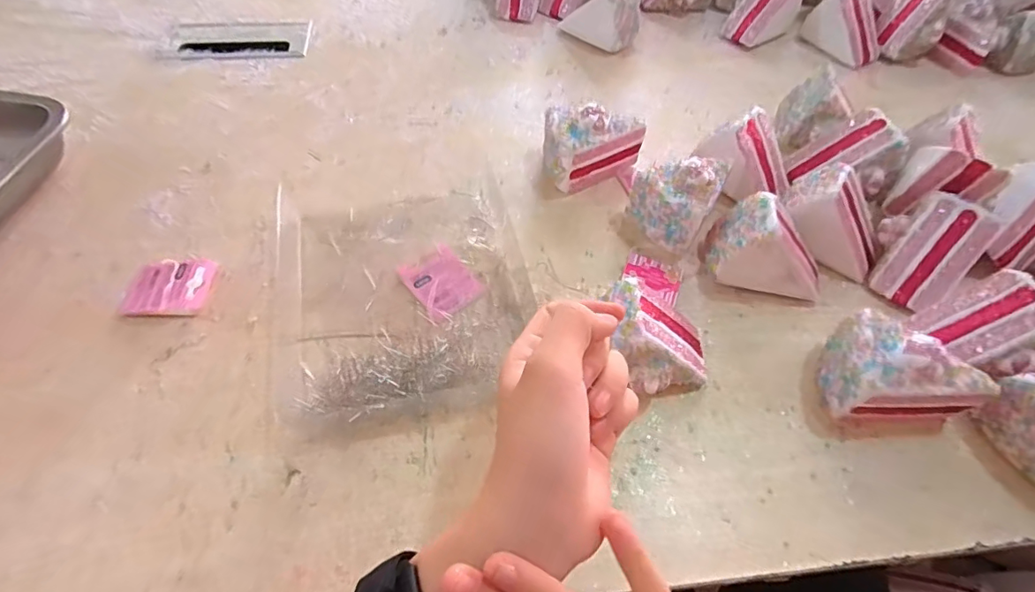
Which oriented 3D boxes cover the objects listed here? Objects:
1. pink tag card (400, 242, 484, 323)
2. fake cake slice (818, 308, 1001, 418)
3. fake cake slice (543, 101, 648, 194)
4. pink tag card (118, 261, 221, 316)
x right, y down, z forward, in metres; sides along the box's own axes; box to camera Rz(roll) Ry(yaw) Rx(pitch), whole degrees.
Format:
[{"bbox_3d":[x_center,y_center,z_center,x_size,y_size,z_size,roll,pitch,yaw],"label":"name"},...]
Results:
[{"bbox_3d":[-0.058,-0.011,0.392,0.045,0.004,0.055,-33,63,-23],"label":"pink tag card"},{"bbox_3d":[0.248,0.046,0.336,0.080,0.056,0.061,-3,56,-5],"label":"fake cake slice"},{"bbox_3d":[0.067,-0.128,0.449,0.085,0.062,0.054,8,56,3],"label":"fake cake slice"},{"bbox_3d":[-0.257,-0.006,0.375,0.059,0.011,0.045,-2,61,-6],"label":"pink tag card"}]

